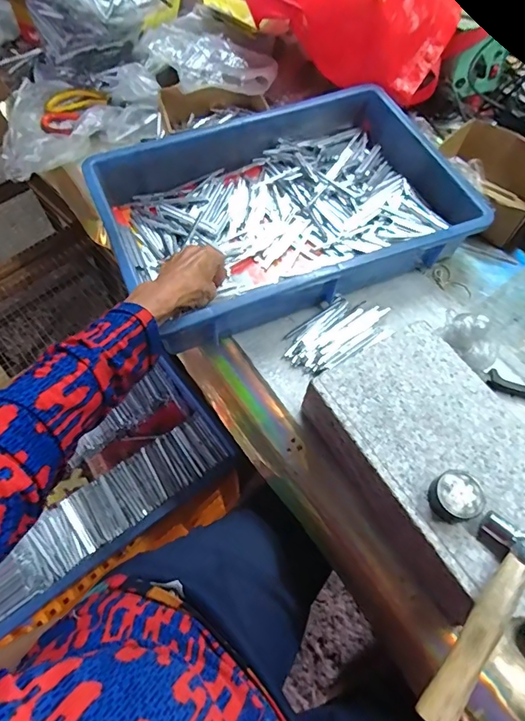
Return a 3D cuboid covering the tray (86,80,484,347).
[{"bbox_3d":[0.025,-0.198,0.583,0.423,0.078,0.291,-20,64,-13],"label":"tray"}]

